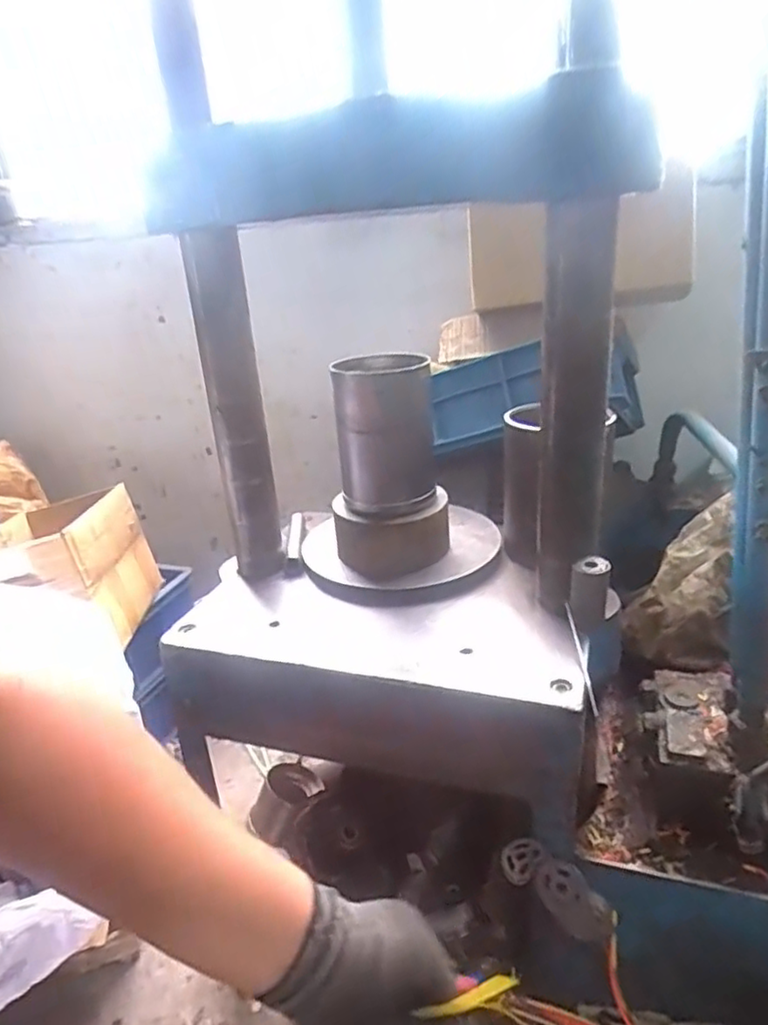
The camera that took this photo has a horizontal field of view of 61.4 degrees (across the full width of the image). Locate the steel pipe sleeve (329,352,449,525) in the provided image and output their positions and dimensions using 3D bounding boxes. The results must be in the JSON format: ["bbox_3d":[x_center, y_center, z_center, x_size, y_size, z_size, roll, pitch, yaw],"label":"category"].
[{"bbox_3d":[0.004,-0.092,0.795,0.129,0.180,0.108,3,24,17],"label":"steel pipe sleeve"}]

